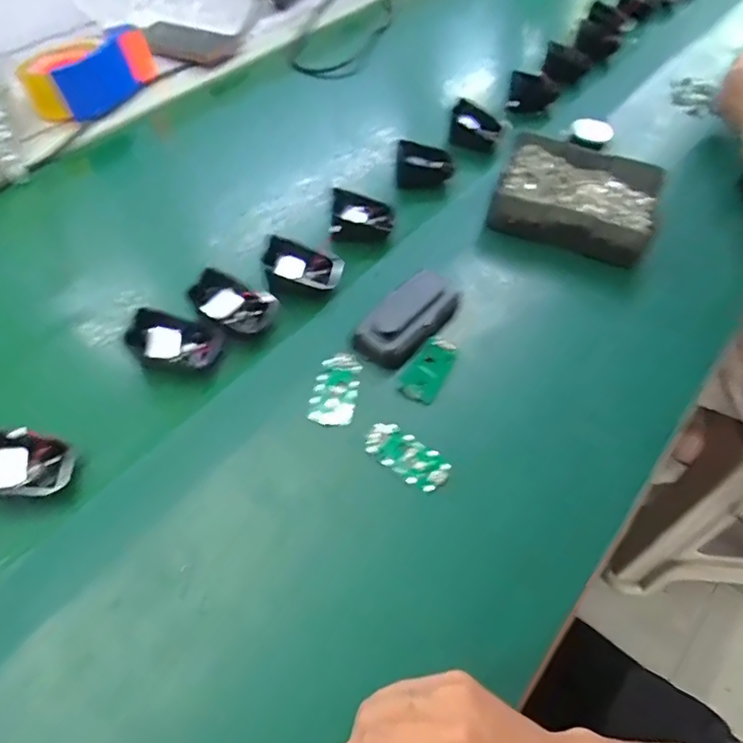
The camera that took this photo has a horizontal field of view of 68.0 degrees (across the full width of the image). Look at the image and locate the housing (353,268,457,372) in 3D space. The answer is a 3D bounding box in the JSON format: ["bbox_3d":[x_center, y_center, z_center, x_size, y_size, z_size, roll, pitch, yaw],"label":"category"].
[{"bbox_3d":[0.034,-0.048,0.468,0.045,0.029,0.099,34,61,22],"label":"housing"}]

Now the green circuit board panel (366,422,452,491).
[{"bbox_3d":[0.026,0.063,0.412,0.065,0.011,0.032,33,61,21],"label":"green circuit board panel"}]

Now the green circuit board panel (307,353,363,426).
[{"bbox_3d":[-0.029,0.013,0.441,0.033,0.006,0.066,7,54,4],"label":"green circuit board panel"}]

